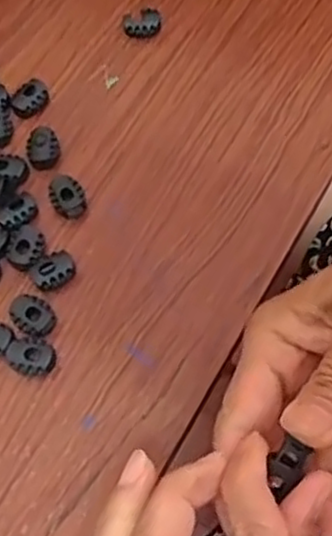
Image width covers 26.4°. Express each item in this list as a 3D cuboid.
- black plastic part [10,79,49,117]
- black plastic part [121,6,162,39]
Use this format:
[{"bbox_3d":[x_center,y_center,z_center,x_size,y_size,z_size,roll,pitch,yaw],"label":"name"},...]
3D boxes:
[{"bbox_3d":[-0.077,-0.095,0.400,0.016,0.010,0.023,36,69,18],"label":"black plastic part"},{"bbox_3d":[-0.014,-0.144,0.417,0.022,0.009,0.016,-21,64,-9],"label":"black plastic part"}]

